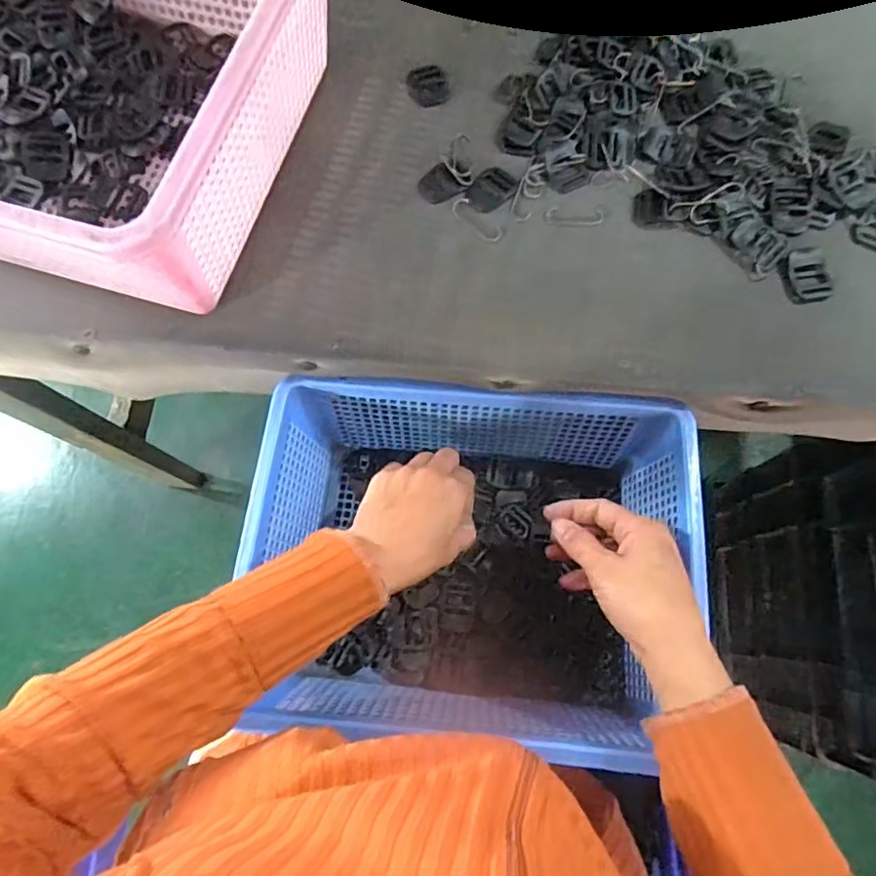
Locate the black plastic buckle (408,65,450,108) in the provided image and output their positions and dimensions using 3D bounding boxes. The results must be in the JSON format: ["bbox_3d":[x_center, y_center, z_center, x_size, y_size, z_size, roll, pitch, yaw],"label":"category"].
[{"bbox_3d":[-0.008,-0.284,0.454,0.030,0.004,0.038,-14,74,-4],"label":"black plastic buckle"}]

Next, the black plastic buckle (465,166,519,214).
[{"bbox_3d":[0.039,-0.186,0.422,0.028,0.004,0.041,42,78,11],"label":"black plastic buckle"}]

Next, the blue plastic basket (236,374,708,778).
[{"bbox_3d":[0.020,0.083,0.414,0.291,0.107,0.228,7,74,2],"label":"blue plastic basket"}]

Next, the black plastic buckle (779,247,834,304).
[{"bbox_3d":[0.260,-0.115,0.399,0.032,0.009,0.037,-14,74,-4],"label":"black plastic buckle"}]

